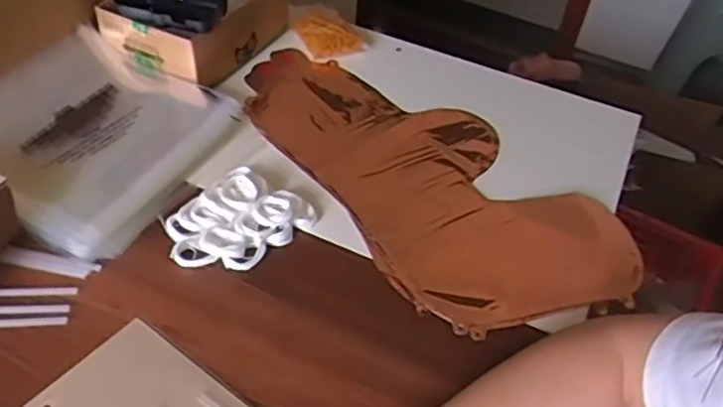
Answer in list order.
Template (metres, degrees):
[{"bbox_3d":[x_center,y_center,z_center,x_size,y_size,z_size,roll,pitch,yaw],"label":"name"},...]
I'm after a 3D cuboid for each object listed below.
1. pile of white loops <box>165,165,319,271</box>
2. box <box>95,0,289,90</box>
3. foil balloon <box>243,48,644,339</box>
[{"bbox_3d":[-0.109,0.013,0.552,0.088,0.025,0.115,34,52,25],"label":"pile of white loops"},{"bbox_3d":[-0.183,-0.211,0.727,0.128,0.077,0.182,20,47,14],"label":"box"},{"bbox_3d":[0.053,-0.036,0.652,0.219,0.034,0.432,-25,53,-27],"label":"foil balloon"}]

